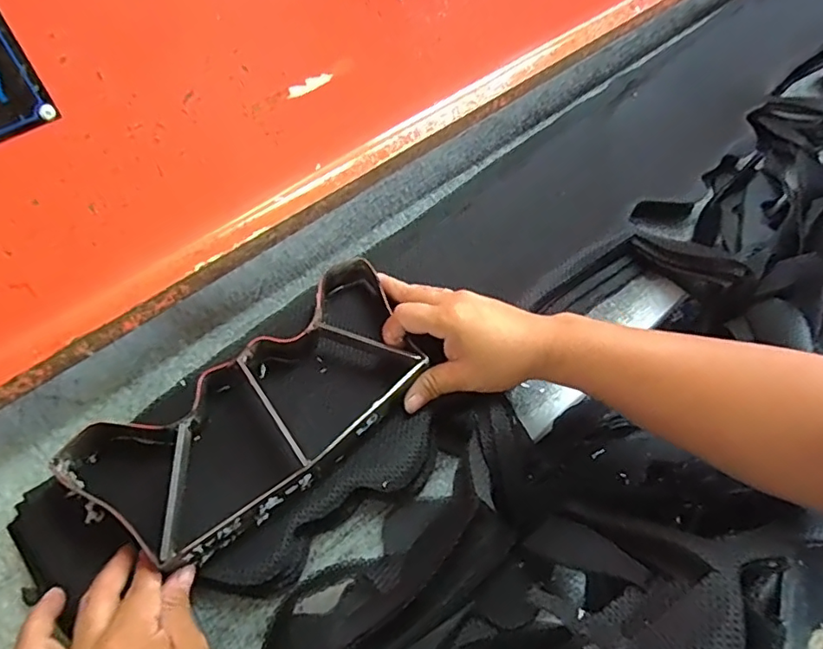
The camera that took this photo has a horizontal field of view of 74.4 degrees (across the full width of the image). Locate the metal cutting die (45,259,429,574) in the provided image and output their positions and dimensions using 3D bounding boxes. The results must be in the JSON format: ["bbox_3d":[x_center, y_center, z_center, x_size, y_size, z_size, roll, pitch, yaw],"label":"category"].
[{"bbox_3d":[-0.111,0.061,0.413,0.269,0.037,0.133,-35,63,-23],"label":"metal cutting die"}]

